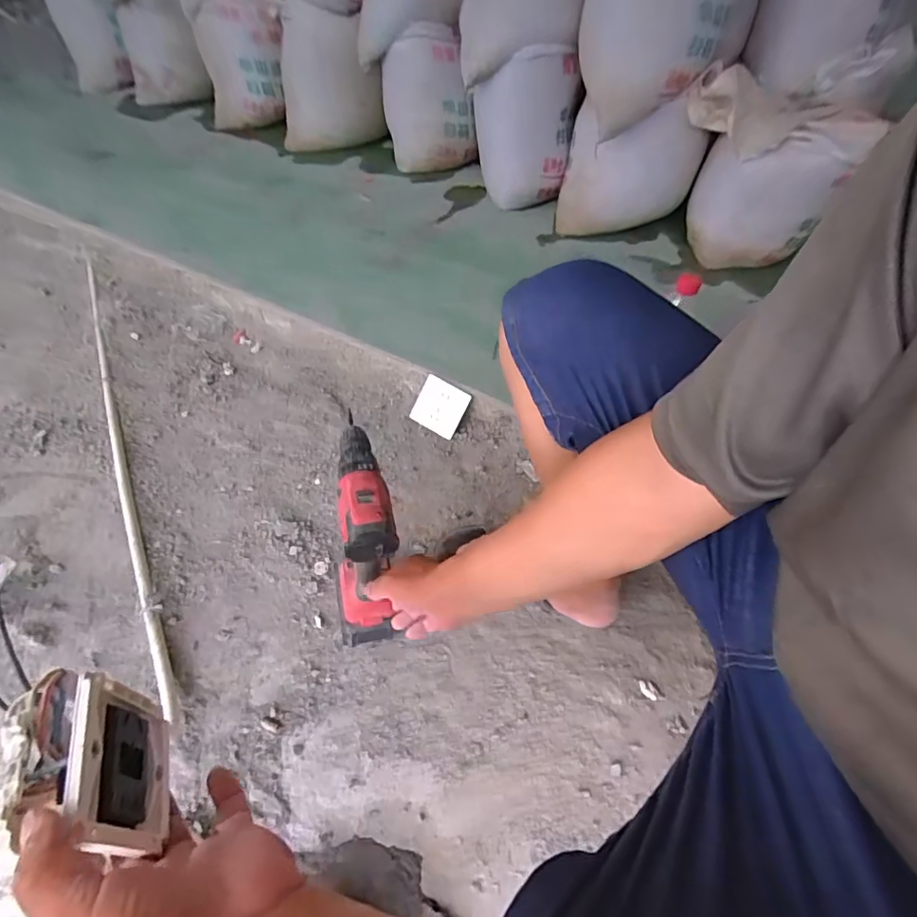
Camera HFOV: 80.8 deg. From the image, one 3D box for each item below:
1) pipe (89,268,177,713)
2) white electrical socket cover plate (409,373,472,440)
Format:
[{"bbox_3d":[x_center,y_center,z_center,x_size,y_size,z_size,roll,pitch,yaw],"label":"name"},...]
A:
[{"bbox_3d":[-0.546,-0.043,0.863,0.024,0.026,0.945,-20,57,-20],"label":"pipe"},{"bbox_3d":[-0.032,-0.091,0.939,0.086,0.086,0.009,29,14,13],"label":"white electrical socket cover plate"}]

